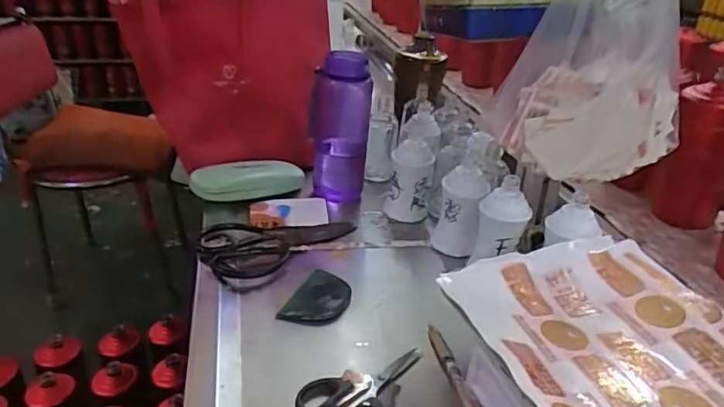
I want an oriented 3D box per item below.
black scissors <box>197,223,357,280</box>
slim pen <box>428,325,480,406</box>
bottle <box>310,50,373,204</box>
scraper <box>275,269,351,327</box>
[{"bbox_3d":[-0.102,0.041,0.691,0.094,0.030,0.196,26,36,38],"label":"black scissors"},{"bbox_3d":[0.083,0.151,0.499,0.014,0.007,0.138,-3,28,-11],"label":"slim pen"},{"bbox_3d":[-0.030,-0.105,0.796,0.082,0.206,0.067,-1,28,-8],"label":"bottle"},{"bbox_3d":[-0.042,0.101,0.592,0.055,0.010,0.090,13,29,19],"label":"scraper"}]

